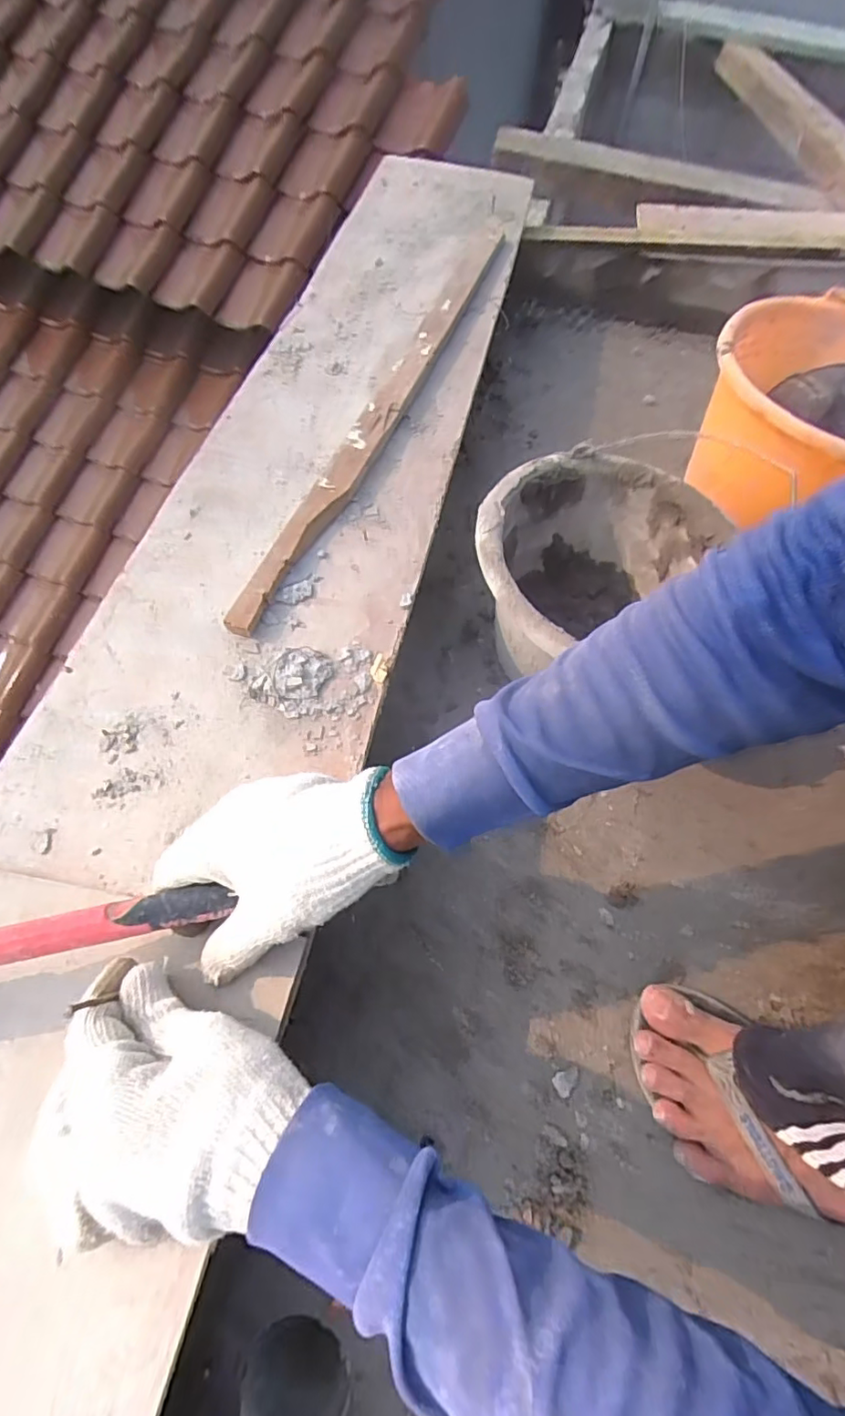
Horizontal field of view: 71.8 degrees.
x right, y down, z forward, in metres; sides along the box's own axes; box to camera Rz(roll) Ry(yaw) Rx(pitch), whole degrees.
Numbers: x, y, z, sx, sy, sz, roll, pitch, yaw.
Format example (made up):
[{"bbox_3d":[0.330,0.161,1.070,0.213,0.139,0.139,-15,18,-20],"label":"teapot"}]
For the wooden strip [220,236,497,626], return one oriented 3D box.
[{"bbox_3d":[-0.021,-0.363,0.658,0.034,0.019,0.730,20,62,7],"label":"wooden strip"}]

